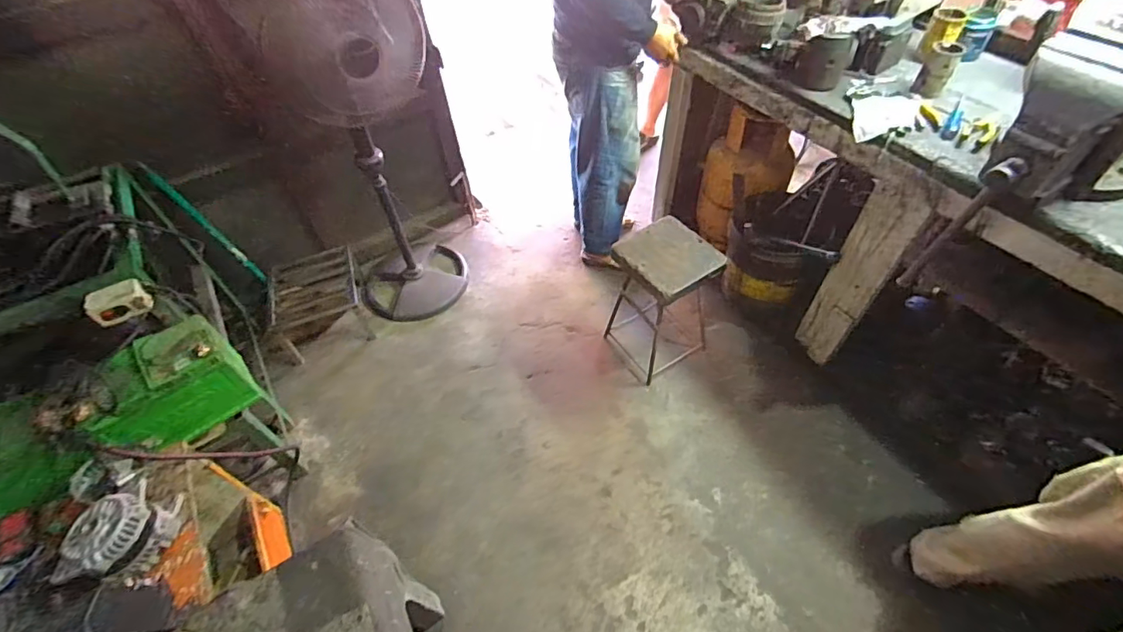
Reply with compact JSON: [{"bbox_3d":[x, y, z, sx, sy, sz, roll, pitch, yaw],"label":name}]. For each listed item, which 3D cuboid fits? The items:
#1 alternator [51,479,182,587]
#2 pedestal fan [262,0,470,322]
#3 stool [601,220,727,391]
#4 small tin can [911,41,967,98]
[{"bbox_3d":[-0.836,0.415,0.967,0.124,0.114,0.169,-4,51,1],"label":"alternator"},{"bbox_3d":[-0.608,-0.518,1.738,0.468,1.117,0.438,-14,52,-7],"label":"pedestal fan"},{"bbox_3d":[0.325,-0.036,1.638,0.261,0.503,0.250,-30,56,-19],"label":"stool"},{"bbox_3d":[0.909,-0.593,1.224,0.070,0.102,0.074,23,57,21],"label":"small tin can"}]

